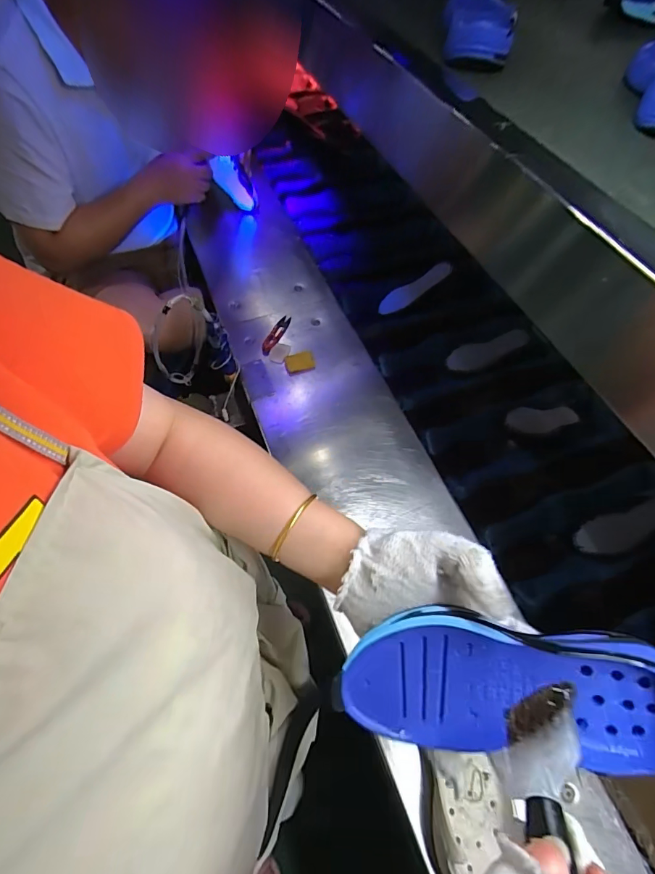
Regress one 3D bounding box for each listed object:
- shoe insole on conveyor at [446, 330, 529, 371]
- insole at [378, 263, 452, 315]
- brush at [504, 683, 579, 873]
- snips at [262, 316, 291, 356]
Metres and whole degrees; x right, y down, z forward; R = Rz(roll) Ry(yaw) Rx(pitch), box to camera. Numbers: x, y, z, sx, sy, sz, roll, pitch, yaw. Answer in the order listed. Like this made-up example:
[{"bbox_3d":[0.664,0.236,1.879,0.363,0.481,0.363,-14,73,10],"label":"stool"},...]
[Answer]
[{"bbox_3d":[0.320,-0.169,0.841,0.167,0.007,0.052,-17,80,-2],"label":"shoe insole on conveyor"},{"bbox_3d":[0.189,-0.322,0.921,0.170,0.008,0.049,-26,75,11],"label":"insole"},{"bbox_3d":[0.088,0.178,0.158,0.023,0.027,0.156,16,36,6],"label":"brush"},{"bbox_3d":[-0.100,-0.196,0.818,0.027,0.014,0.101,22,58,10],"label":"snips"}]

